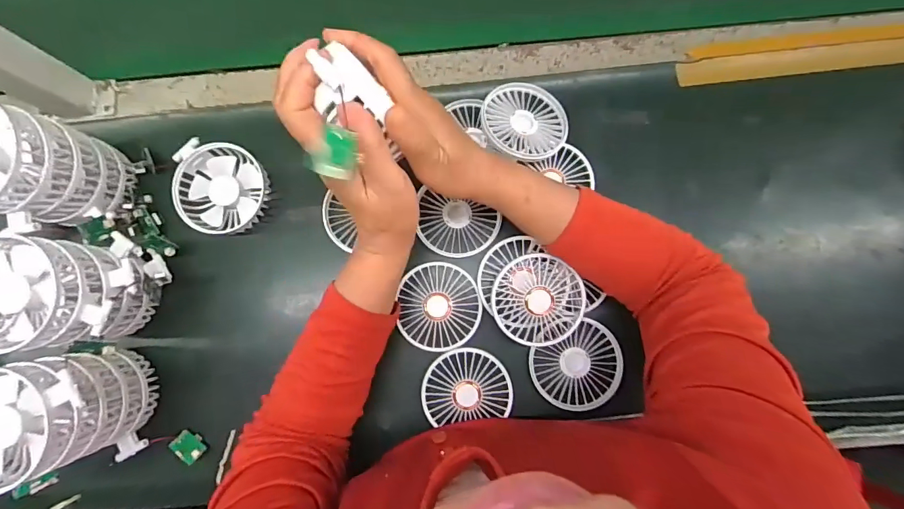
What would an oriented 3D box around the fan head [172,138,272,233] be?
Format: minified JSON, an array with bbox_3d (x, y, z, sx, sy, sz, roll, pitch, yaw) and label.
[{"bbox_3d":[-0.236,-0.066,0.451,0.092,0.027,0.087,0,84,0],"label":"fan head"}]

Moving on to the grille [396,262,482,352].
[{"bbox_3d":[-0.010,0.052,0.443,0.076,0.005,0.084,10,84,1],"label":"grille"}]

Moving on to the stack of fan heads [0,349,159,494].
[{"bbox_3d":[-0.334,0.138,0.387,0.100,0.124,0.095,-7,84,-1],"label":"stack of fan heads"}]

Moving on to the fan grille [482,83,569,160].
[{"bbox_3d":[0.074,-0.136,0.453,0.087,0.012,0.085,6,70,-9],"label":"fan grille"}]

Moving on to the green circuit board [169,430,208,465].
[{"bbox_3d":[-0.259,0.189,0.437,0.030,0.006,0.024,38,58,5],"label":"green circuit board"}]

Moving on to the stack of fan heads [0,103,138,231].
[{"bbox_3d":[-0.379,-0.071,0.401,0.102,0.112,0.095,6,84,0],"label":"stack of fan heads"}]

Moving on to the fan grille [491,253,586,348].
[{"bbox_3d":[0.082,0.044,0.426,0.084,0.015,0.084,0,94,4],"label":"fan grille"}]

